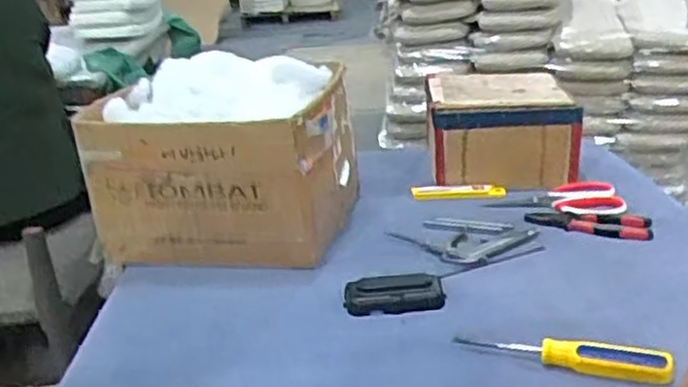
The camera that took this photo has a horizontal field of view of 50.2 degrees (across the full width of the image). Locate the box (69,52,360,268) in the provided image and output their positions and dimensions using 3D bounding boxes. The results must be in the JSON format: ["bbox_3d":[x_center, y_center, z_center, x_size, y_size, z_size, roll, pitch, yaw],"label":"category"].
[{"bbox_3d":[-0.158,-0.039,0.952,0.303,0.232,0.194,4,23,17],"label":"box"}]

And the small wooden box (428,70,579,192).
[{"bbox_3d":[0.232,-0.097,1.124,0.222,0.138,0.160,-5,22,-1],"label":"small wooden box"}]

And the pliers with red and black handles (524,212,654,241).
[{"bbox_3d":[0.318,0.043,0.959,0.157,0.017,0.047,2,22,13],"label":"pliers with red and black handles"}]

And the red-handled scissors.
[{"bbox_3d":[0.289,0.008,1.019,0.182,0.012,0.102,-2,22,2],"label":"red-handled scissors"}]

